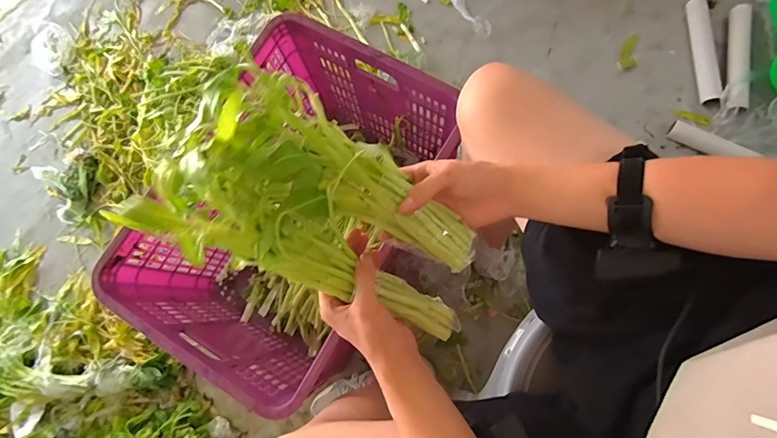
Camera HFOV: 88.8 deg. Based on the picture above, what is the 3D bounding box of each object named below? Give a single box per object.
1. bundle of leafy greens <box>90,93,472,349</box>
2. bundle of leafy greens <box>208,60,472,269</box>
[{"bbox_3d":[-0.063,0.035,0.416,0.336,0.079,0.134,36,76,-20],"label":"bundle of leafy greens"},{"bbox_3d":[-0.047,-0.048,0.420,0.323,0.057,0.088,35,77,-7],"label":"bundle of leafy greens"}]

